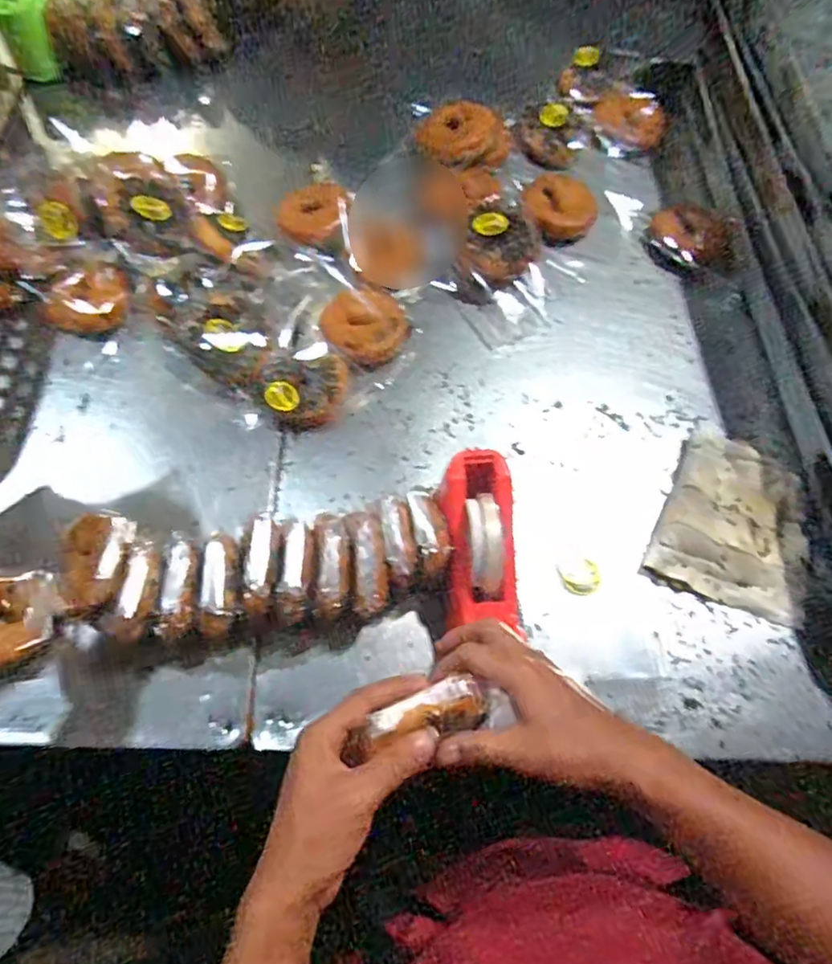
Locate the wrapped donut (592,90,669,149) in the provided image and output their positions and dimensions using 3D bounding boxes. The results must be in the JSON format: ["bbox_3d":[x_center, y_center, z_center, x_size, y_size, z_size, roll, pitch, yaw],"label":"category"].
[{"bbox_3d":[0.318,-0.541,0.931,0.110,0.029,0.077,25,67,8],"label":"wrapped donut"}]

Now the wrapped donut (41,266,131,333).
[{"bbox_3d":[-0.394,-0.216,0.749,0.100,0.028,0.078,-12,67,-9],"label":"wrapped donut"}]

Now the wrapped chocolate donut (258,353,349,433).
[{"bbox_3d":[-0.127,-0.110,0.728,0.103,0.045,0.088,-21,71,-10],"label":"wrapped chocolate donut"}]

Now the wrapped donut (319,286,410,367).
[{"bbox_3d":[-0.056,-0.186,0.748,0.091,0.042,0.093,1,66,-3],"label":"wrapped donut"}]

